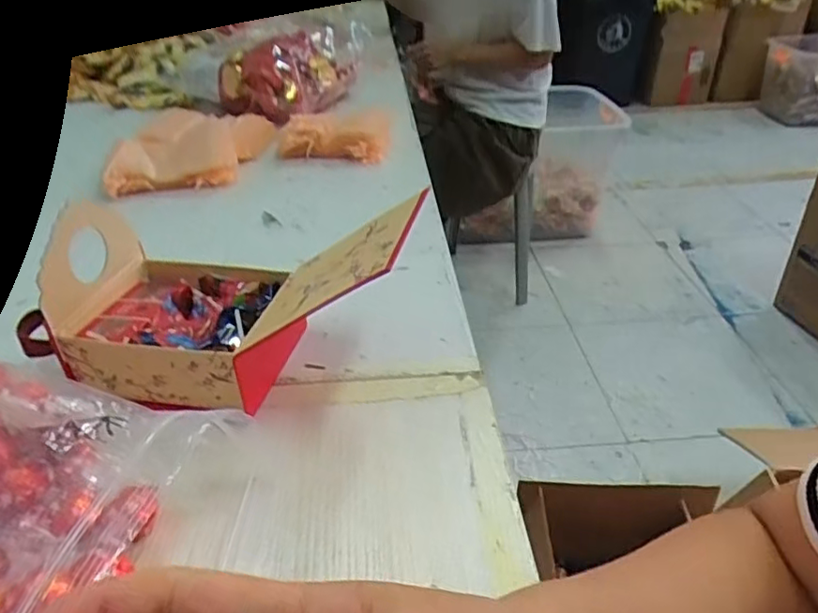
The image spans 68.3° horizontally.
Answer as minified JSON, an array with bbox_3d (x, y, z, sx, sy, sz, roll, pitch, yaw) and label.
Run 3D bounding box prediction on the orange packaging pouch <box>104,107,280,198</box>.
[{"bbox_3d":[-0.298,-0.222,0.843,0.181,0.042,0.234,1,35,0],"label":"orange packaging pouch"}]

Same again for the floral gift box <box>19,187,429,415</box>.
[{"bbox_3d":[-0.136,-0.009,0.444,0.264,0.132,0.116,7,35,9],"label":"floral gift box"}]

